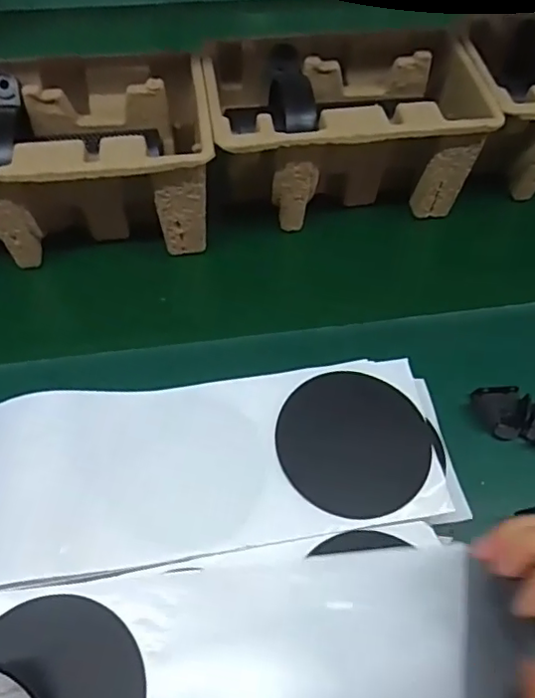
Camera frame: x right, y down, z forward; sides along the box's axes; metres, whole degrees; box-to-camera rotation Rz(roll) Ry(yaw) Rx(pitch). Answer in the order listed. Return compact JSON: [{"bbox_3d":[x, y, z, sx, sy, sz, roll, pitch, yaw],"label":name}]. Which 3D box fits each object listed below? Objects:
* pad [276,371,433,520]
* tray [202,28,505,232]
[{"bbox_3d":[0.053,0.058,0.361,0.092,0.005,0.091,2,58,-3],"label":"pad"},{"bbox_3d":[0.062,-0.192,0.509,0.219,0.101,0.139,-6,58,-6],"label":"tray"}]

